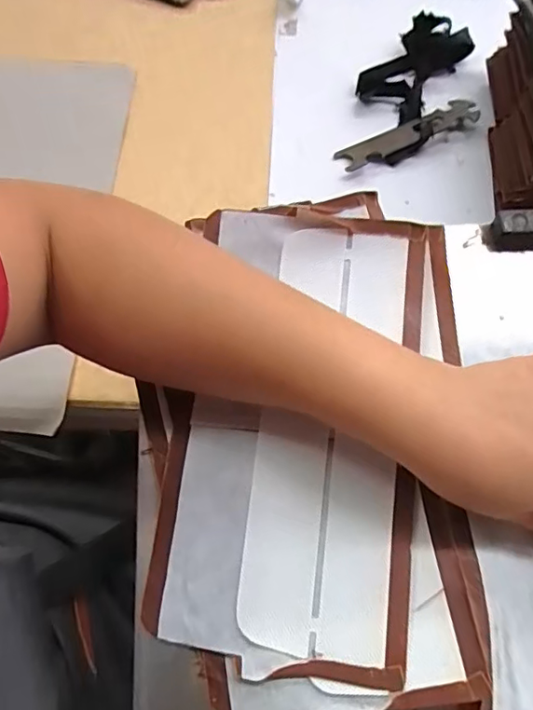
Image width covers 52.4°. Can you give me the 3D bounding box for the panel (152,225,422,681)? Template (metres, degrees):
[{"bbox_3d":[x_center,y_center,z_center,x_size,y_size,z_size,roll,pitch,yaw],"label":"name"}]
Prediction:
[{"bbox_3d":[0.014,0.034,0.280,0.120,0.020,0.228,8,73,3],"label":"panel"}]

